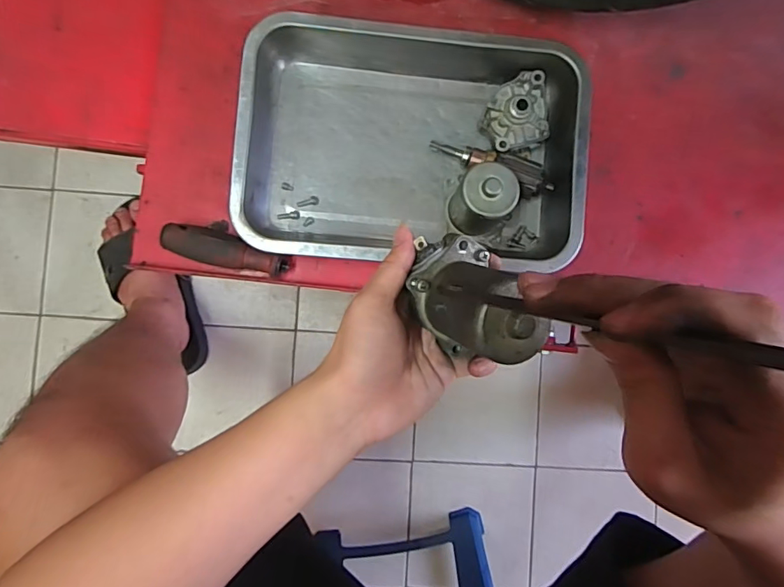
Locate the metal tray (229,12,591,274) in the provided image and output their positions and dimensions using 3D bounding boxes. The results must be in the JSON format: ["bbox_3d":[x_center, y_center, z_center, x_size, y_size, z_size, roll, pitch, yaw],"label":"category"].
[{"bbox_3d":[0.020,-0.136,0.461,0.313,0.051,0.217,4,87,-3],"label":"metal tray"}]

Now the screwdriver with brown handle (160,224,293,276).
[{"bbox_3d":[-0.151,-0.038,0.453,0.109,0.030,0.029,15,87,-2],"label":"screwdriver with brown handle"}]

